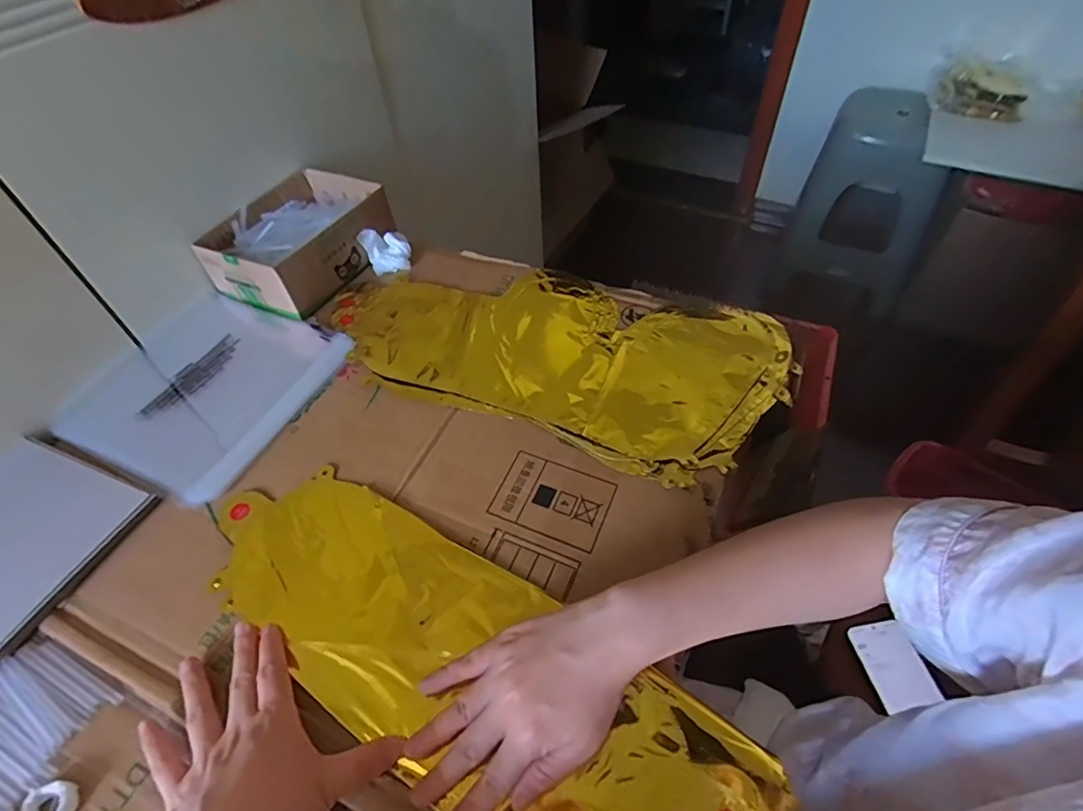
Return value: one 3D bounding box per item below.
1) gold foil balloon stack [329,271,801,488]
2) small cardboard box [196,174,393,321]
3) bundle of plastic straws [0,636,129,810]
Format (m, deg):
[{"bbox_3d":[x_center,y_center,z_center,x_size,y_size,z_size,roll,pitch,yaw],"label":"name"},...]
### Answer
[{"bbox_3d":[0.010,-0.063,0.557,0.455,0.014,0.227,17,53,16],"label":"gold foil balloon stack"},{"bbox_3d":[-0.277,-0.195,0.627,0.142,0.062,0.191,21,54,19],"label":"small cardboard box"},{"bbox_3d":[-0.340,0.207,0.352,0.093,0.004,0.086,15,53,15],"label":"bundle of plastic straws"}]

